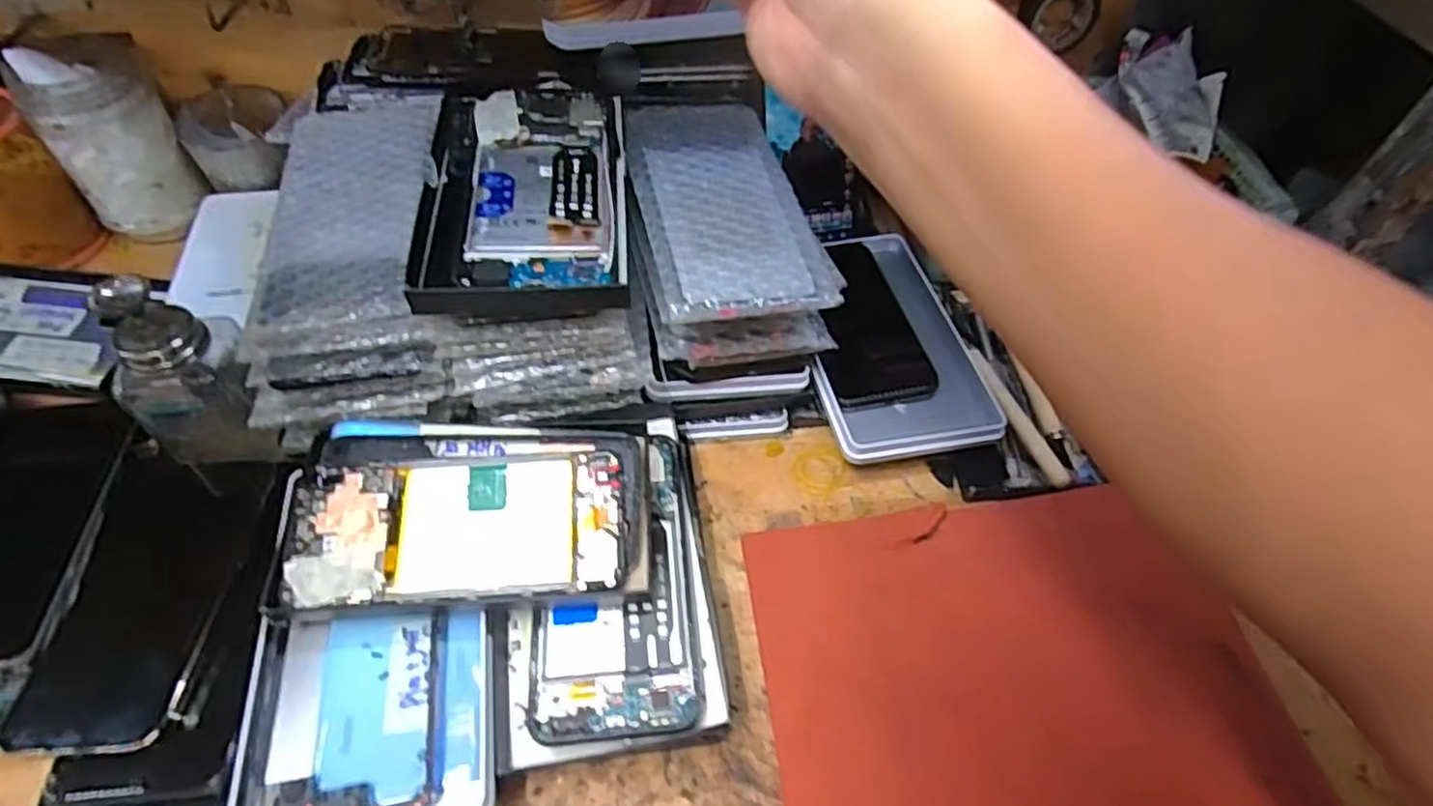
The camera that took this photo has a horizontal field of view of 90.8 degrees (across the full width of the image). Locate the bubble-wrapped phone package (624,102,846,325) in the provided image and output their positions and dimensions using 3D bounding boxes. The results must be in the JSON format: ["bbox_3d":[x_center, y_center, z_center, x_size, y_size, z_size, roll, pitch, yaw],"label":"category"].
[{"bbox_3d":[0.004,-0.117,0.408,0.101,0.014,0.173,-10,54,-10],"label":"bubble-wrapped phone package"}]

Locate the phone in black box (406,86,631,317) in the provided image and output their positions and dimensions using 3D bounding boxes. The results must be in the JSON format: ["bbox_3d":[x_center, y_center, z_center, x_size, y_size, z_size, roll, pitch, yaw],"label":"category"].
[{"bbox_3d":[-0.098,-0.112,0.369,0.099,0.022,0.156,-3,56,-7],"label":"phone in black box"}]

